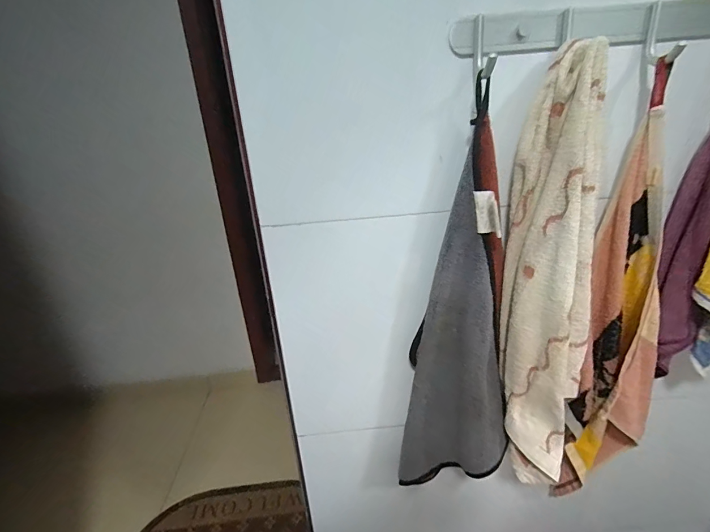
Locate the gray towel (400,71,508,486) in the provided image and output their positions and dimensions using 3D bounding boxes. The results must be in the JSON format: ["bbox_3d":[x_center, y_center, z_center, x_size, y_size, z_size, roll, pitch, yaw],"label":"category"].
[{"bbox_3d":[0.110,0.065,0.395,0.119,0.447,0.069,3,24,19],"label":"gray towel"}]

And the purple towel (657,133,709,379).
[{"bbox_3d":[0.367,-0.020,0.396,0.055,0.330,0.047,-2,23,6],"label":"purple towel"}]

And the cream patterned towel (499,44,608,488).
[{"bbox_3d":[0.194,0.030,0.357,0.074,0.411,0.089,-5,23,1],"label":"cream patterned towel"}]

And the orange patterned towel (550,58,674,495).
[{"bbox_3d":[0.302,0.074,0.407,0.083,0.491,0.078,15,30,39],"label":"orange patterned towel"}]

